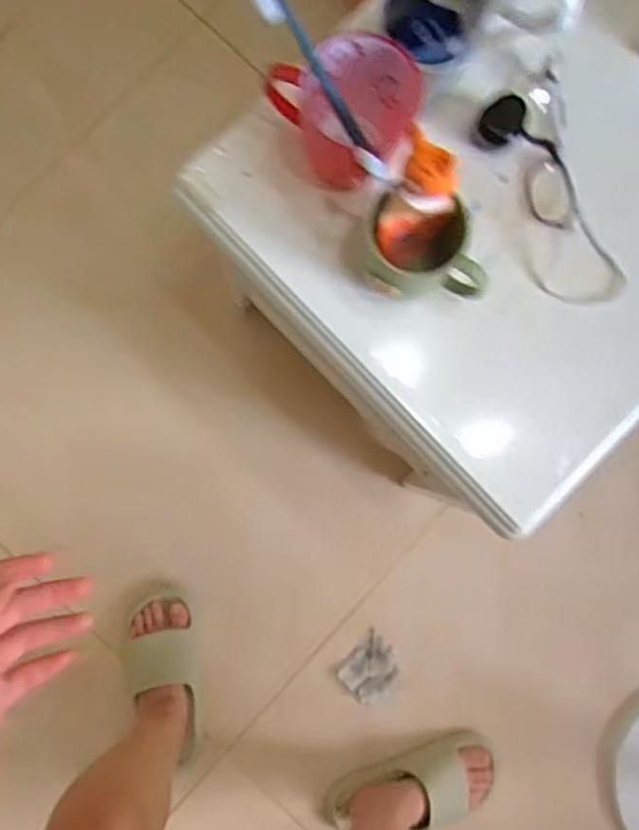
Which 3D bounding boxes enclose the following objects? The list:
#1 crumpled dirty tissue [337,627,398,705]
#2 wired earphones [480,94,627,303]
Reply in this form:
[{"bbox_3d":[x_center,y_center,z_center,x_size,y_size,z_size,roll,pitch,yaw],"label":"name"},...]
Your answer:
[{"bbox_3d":[0.076,0.378,1.032,0.071,0.014,0.085,42,87,1],"label":"crumpled dirty tissue"},{"bbox_3d":[0.193,-0.175,0.568,0.068,0.033,0.178,-23,88,-3],"label":"wired earphones"}]

